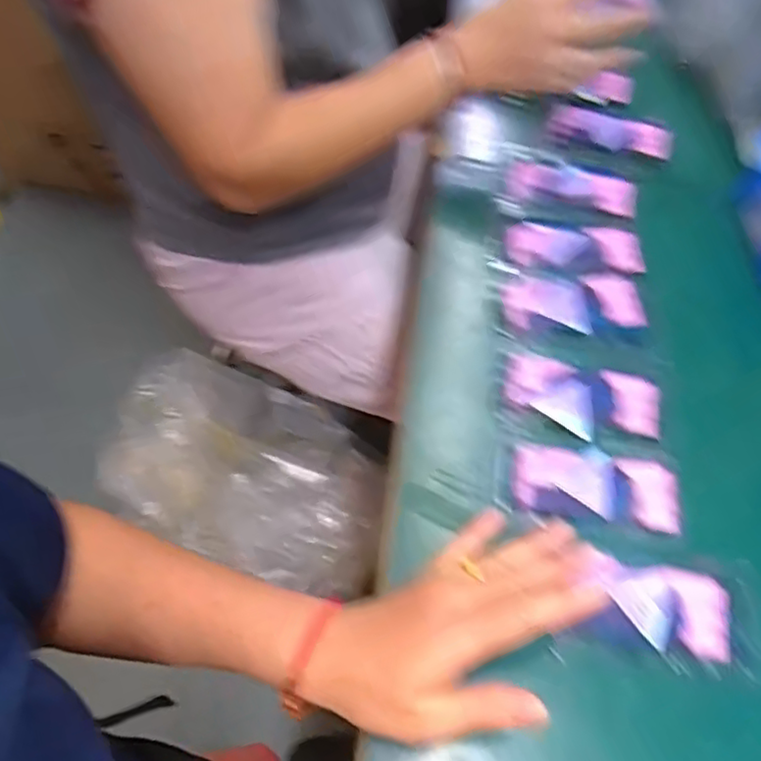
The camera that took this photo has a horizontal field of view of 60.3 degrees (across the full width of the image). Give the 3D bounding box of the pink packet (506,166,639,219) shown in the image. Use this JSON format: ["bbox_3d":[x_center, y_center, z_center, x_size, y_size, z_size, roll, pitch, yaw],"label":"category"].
[{"bbox_3d":[0.174,-0.176,0.591,0.113,0.009,0.043,15,60,10],"label":"pink packet"}]

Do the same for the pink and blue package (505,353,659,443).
[{"bbox_3d":[0.146,0.013,0.475,0.108,0.013,0.055,11,59,8],"label":"pink and blue package"}]

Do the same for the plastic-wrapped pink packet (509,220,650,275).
[{"bbox_3d":[0.165,-0.116,0.558,0.112,0.005,0.055,2,58,3],"label":"plastic-wrapped pink packet"}]

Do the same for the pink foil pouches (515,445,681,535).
[{"bbox_3d":[0.144,0.070,0.441,0.103,0.019,0.053,5,59,5],"label":"pink foil pouches"}]

